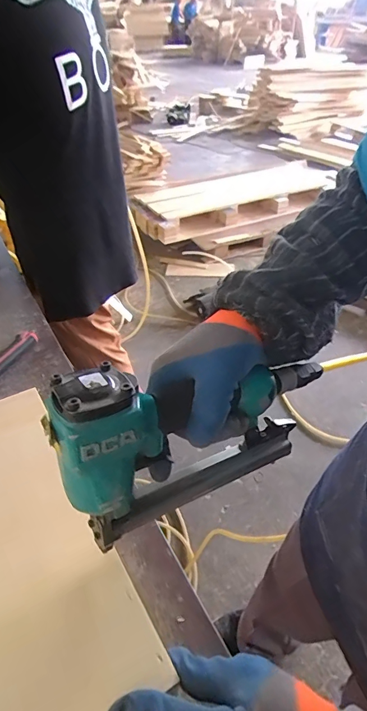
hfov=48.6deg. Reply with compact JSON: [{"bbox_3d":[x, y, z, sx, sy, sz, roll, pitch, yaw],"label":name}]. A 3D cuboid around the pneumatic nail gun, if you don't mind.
[{"bbox_3d":[0.016,0.061,0.343,0.230,0.155,0.060,-16,43,-19],"label":"pneumatic nail gun"}]

